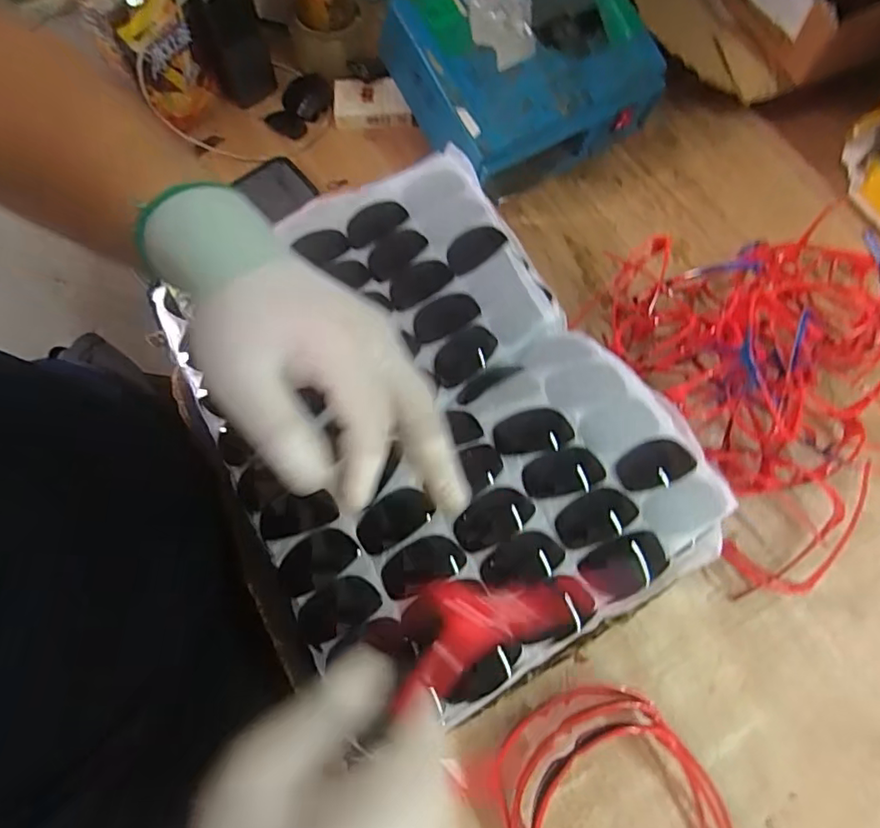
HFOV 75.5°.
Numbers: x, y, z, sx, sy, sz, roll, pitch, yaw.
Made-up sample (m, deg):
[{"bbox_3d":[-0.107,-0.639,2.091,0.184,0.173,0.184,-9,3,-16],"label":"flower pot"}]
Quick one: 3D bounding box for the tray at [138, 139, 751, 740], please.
[{"bbox_3d":[-0.019,-0.014,0.428,0.299,0.051,0.404,-27,69,-10],"label":"tray"}]

